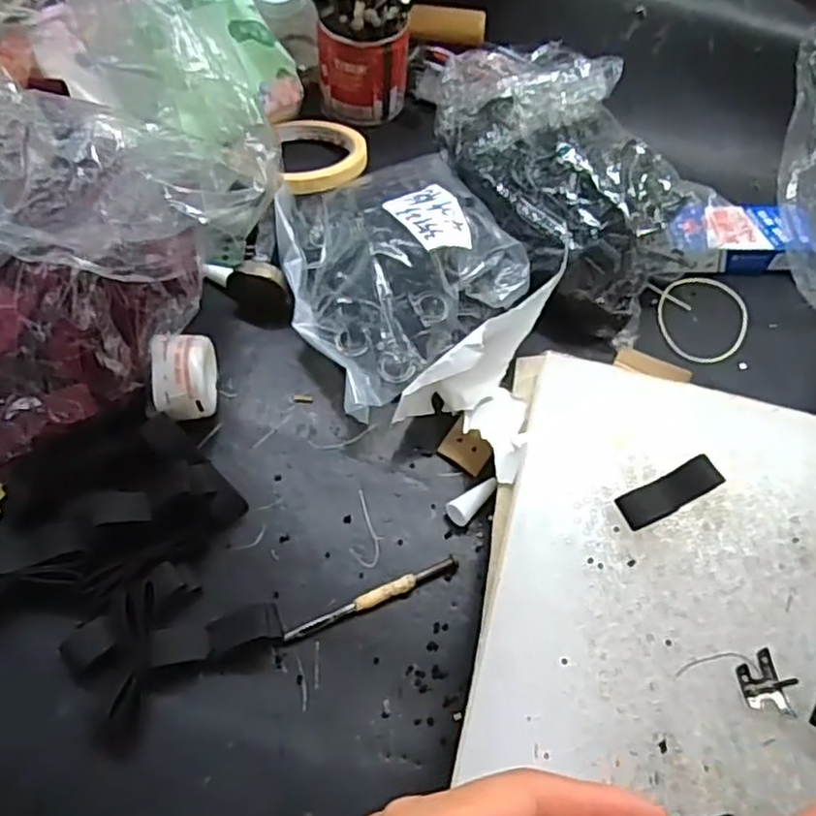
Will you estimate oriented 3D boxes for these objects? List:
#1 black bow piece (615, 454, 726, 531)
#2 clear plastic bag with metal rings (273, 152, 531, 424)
[{"bbox_3d":[0.128,0.041,0.339,0.055,0.008,0.018,-23,65,-16],"label":"black bow piece"},{"bbox_3d":[-0.007,-0.094,0.427,0.144,0.047,0.166,-25,66,-16],"label":"clear plastic bag with metal rings"}]

